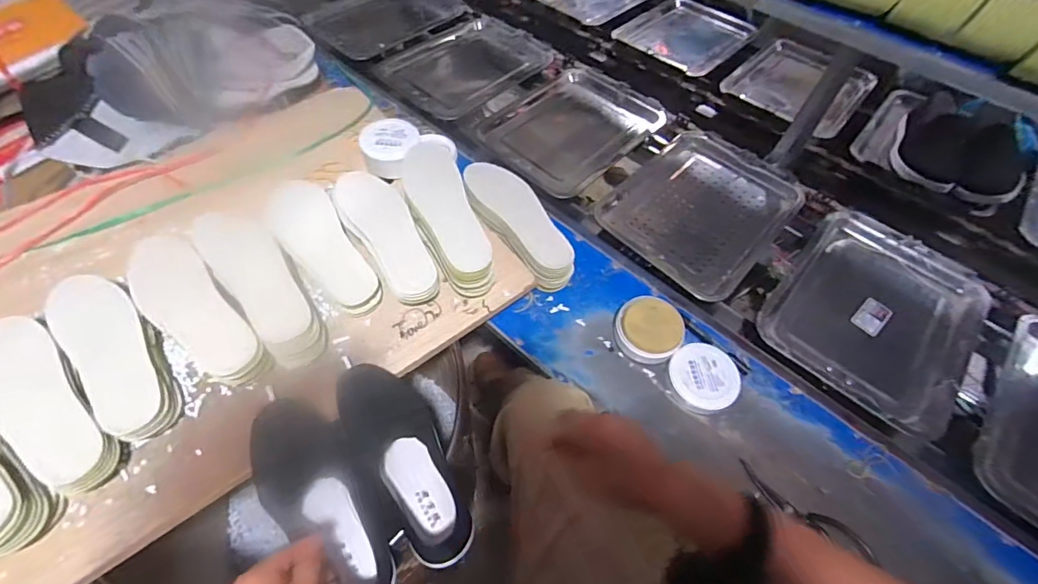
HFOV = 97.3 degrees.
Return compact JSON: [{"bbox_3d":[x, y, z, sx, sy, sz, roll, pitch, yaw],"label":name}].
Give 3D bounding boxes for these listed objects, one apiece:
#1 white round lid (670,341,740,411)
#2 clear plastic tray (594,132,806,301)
[{"bbox_3d":[0.285,0.129,0.699,0.101,0.024,0.099,2,56,-2],"label":"white round lid"},{"bbox_3d":[0.345,-0.164,0.872,0.278,0.053,0.370,40,63,21],"label":"clear plastic tray"}]

